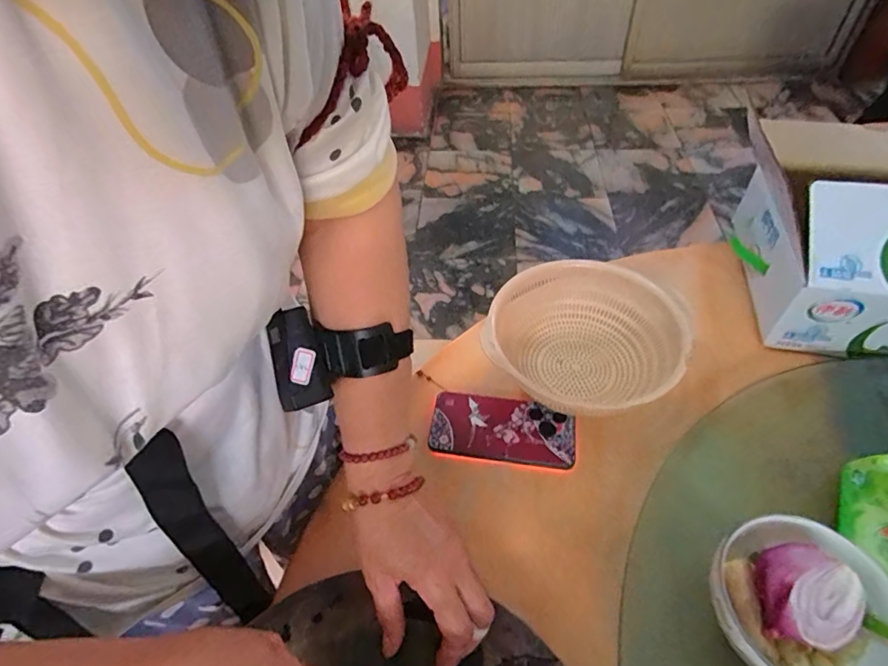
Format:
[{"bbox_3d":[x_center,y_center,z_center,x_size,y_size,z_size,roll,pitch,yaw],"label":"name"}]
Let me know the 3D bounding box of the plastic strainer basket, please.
[{"bbox_3d":[0.174,0.014,0.593,0.206,0.091,0.209,28,56,24],"label":"plastic strainer basket"}]

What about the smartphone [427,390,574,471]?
[{"bbox_3d":[0.067,0.112,0.565,0.164,0.016,0.080,5,51,9],"label":"smartphone"}]

